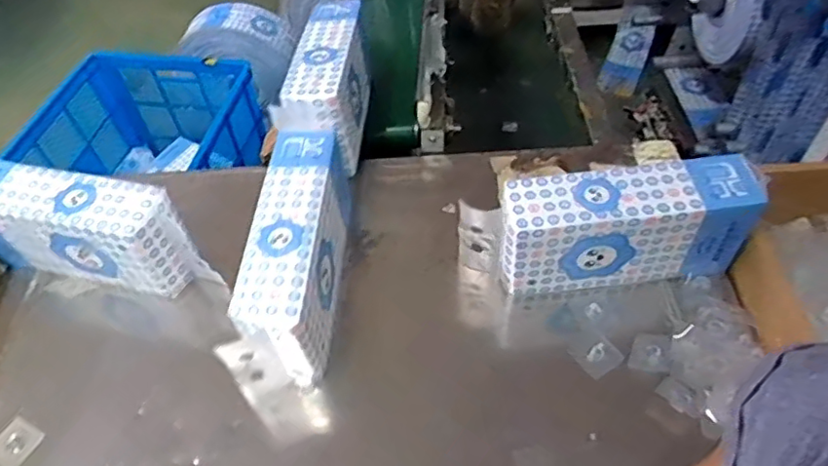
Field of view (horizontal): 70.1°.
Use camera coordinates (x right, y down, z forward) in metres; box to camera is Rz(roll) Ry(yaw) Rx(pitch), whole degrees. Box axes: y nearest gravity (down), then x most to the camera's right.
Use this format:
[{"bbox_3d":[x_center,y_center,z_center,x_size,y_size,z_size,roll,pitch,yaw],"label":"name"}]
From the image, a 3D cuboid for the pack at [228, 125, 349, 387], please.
[{"bbox_3d":[-0.158,0.021,0.837,0.091,0.173,0.333,0,50,4],"label":"pack"}]

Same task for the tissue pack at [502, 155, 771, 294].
[{"bbox_3d":[0.290,-0.003,0.828,0.339,0.166,0.091,-7,50,-2],"label":"tissue pack"}]

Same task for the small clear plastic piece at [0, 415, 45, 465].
[{"bbox_3d":[-0.511,0.269,0.755,0.054,0.011,0.056,21,55,20],"label":"small clear plastic piece"}]

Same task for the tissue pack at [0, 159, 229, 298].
[{"bbox_3d":[-0.500,-0.007,0.876,0.345,0.149,0.090,9,52,12],"label":"tissue pack"}]

